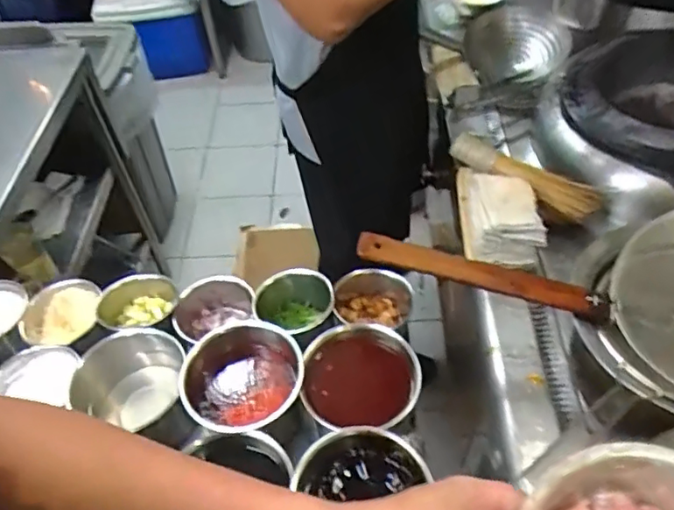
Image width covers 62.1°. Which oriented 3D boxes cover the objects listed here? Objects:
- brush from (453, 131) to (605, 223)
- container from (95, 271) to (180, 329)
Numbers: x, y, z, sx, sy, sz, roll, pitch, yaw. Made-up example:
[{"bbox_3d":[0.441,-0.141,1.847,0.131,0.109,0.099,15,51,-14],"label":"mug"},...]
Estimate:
[{"bbox_3d":[0.334,-0.141,0.984,0.273,0.053,0.105,25,54,2],"label":"brush"},{"bbox_3d":[-0.300,0.082,0.860,0.118,0.051,0.097,-30,55,-20],"label":"container"}]

